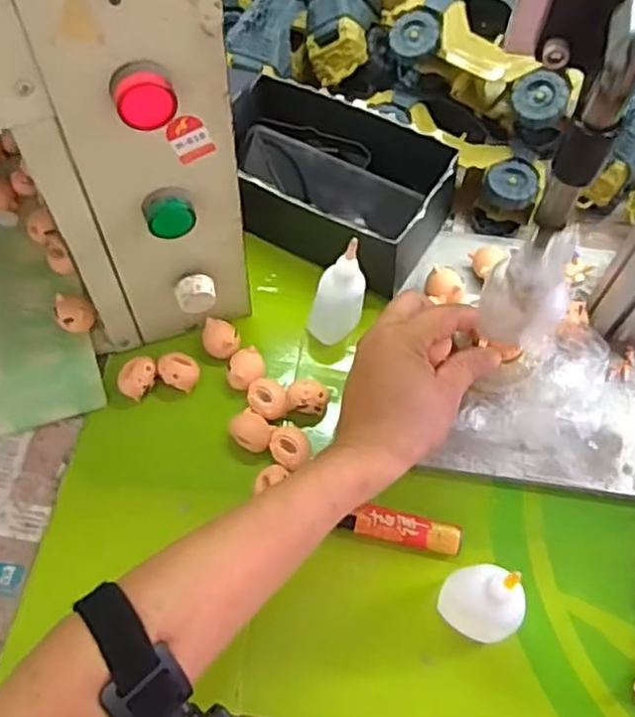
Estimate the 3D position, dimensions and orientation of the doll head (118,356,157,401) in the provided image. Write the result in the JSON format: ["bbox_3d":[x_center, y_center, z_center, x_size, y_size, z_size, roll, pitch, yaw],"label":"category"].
[{"bbox_3d":[-0.128,0.015,0.487,0.023,0.023,0.030,23,65,11],"label":"doll head"}]

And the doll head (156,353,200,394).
[{"bbox_3d":[-0.101,0.010,0.493,0.029,0.022,0.025,26,66,13],"label":"doll head"}]

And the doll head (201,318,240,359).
[{"bbox_3d":[-0.072,-0.012,0.505,0.028,0.022,0.025,21,65,11],"label":"doll head"}]

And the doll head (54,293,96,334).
[{"bbox_3d":[-0.175,-0.031,0.492,0.029,0.020,0.025,39,69,18],"label":"doll head"}]

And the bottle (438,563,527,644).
[{"bbox_3d":[0.094,0.142,0.387,0.042,0.093,0.037,-1,63,0],"label":"bottle"}]

